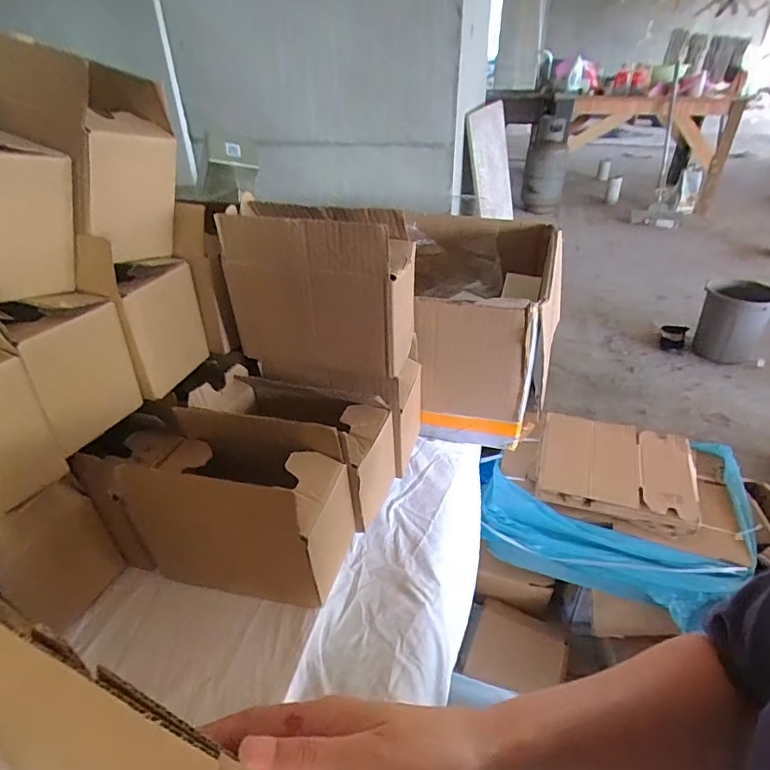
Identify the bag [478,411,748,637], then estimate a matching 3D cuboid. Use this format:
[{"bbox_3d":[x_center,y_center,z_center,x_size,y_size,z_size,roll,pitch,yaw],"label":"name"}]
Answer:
[{"bbox_3d":[0.434,0.227,0.958,0.438,0.208,0.296,12,35,19],"label":"bag"}]

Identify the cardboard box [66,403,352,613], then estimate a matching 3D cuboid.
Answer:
[{"bbox_3d":[-0.162,0.115,0.486,0.233,0.160,0.096,8,34,14],"label":"cardboard box"}]

